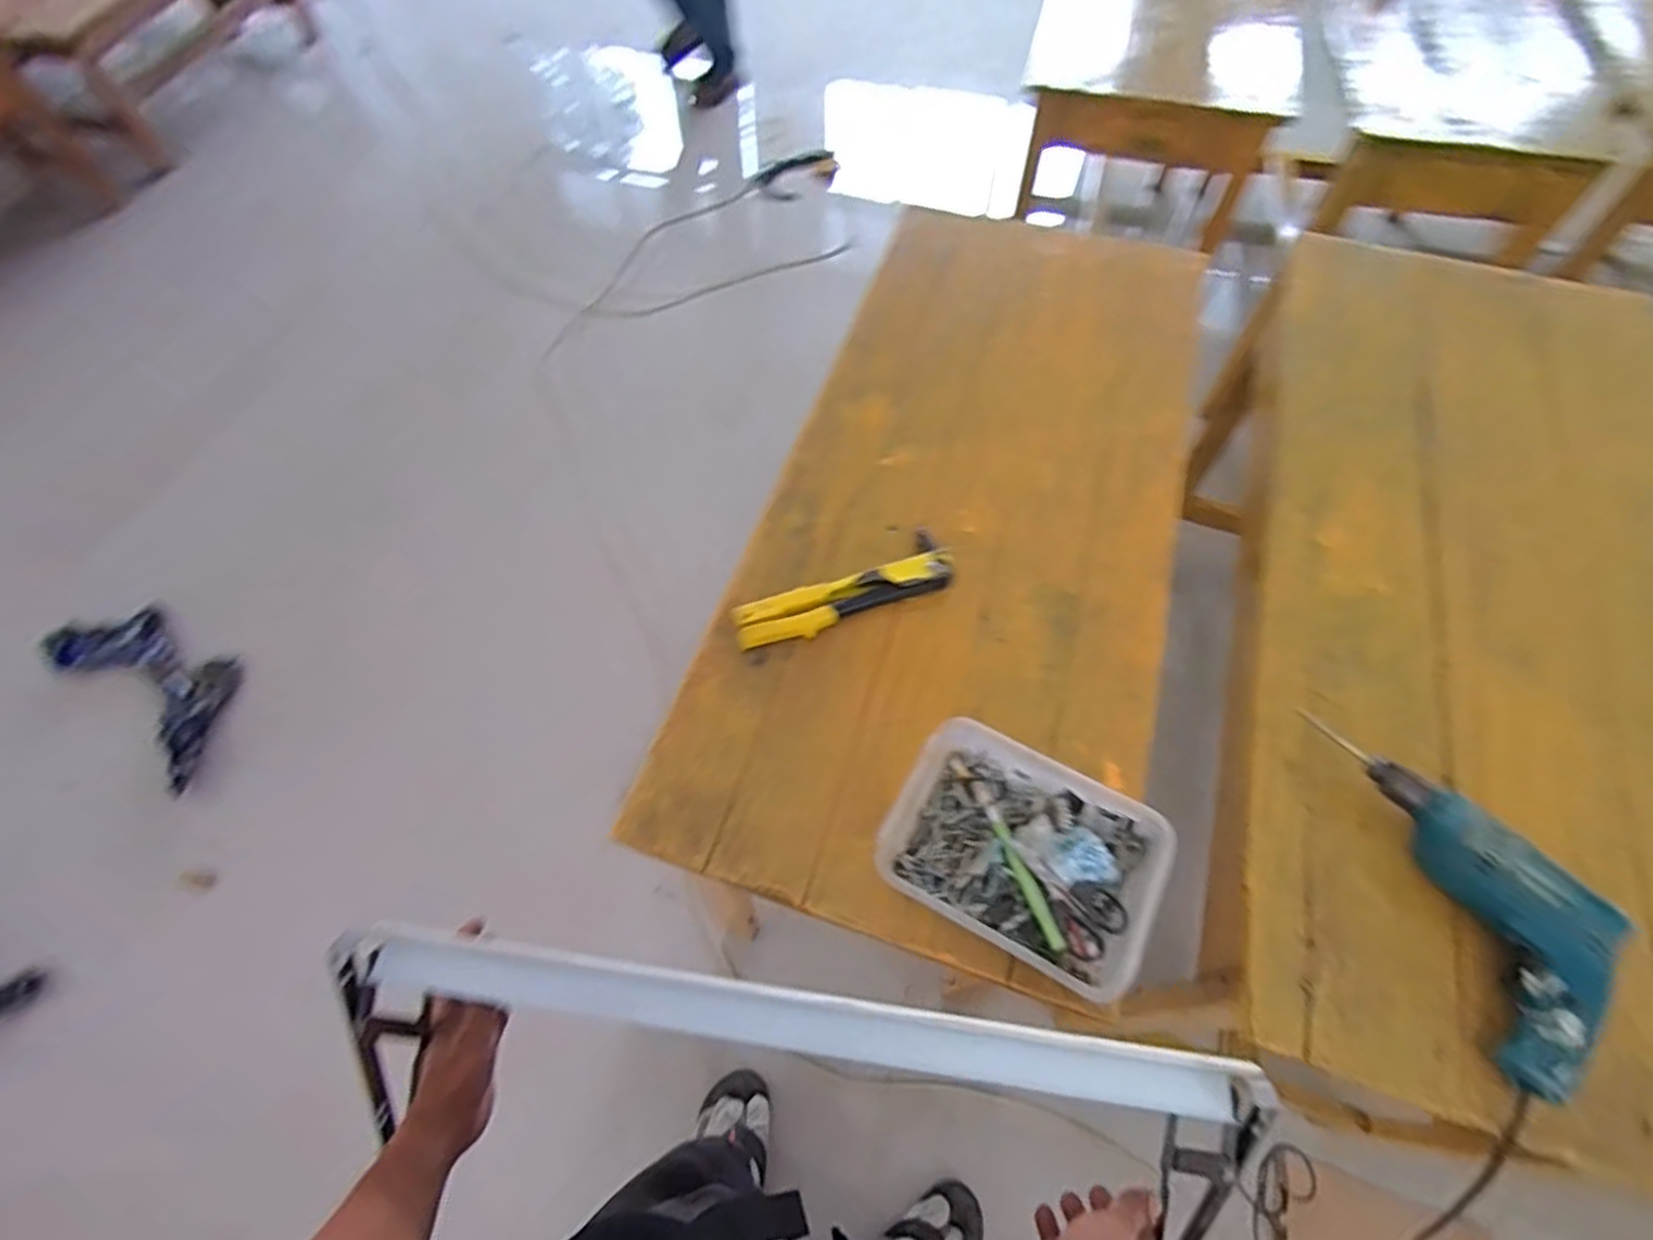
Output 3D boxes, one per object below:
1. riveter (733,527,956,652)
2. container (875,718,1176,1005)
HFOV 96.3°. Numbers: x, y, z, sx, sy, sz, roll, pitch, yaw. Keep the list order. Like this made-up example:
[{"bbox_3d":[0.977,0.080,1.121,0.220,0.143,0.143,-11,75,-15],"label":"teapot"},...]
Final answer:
[{"bbox_3d":[0.019,-0.033,0.812,0.245,0.027,0.070,-20,62,-13],"label":"riveter"},{"bbox_3d":[0.176,0.206,0.665,0.227,0.046,0.171,26,63,14],"label":"container"}]

